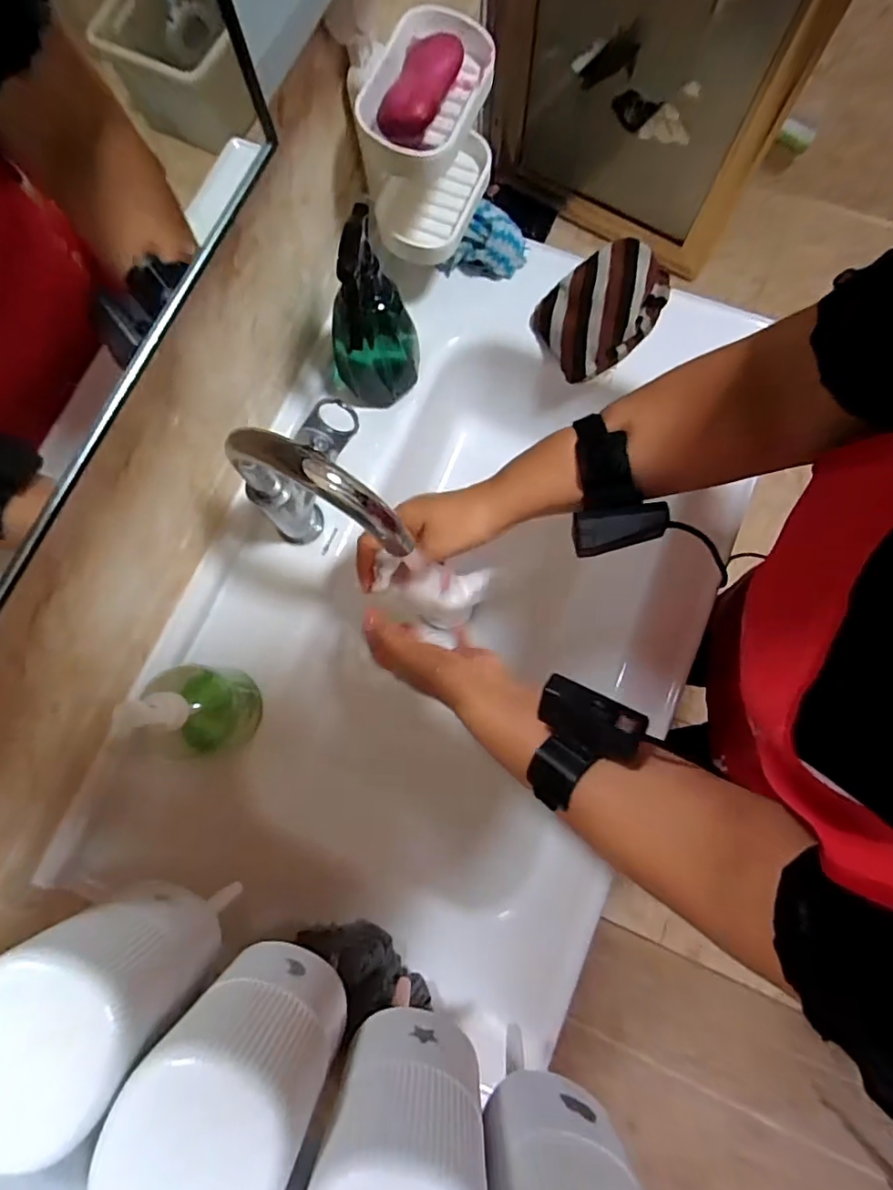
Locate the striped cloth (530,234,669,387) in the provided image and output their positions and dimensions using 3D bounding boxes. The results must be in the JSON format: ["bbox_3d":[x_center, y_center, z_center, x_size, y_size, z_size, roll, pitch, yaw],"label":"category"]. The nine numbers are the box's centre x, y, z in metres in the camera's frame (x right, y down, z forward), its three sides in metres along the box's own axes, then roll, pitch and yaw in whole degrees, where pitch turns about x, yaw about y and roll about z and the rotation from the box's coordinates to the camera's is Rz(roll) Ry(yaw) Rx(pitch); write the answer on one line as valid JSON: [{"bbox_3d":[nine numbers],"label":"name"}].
[{"bbox_3d":[0.171,-0.315,0.589,0.148,0.053,0.109,-41,80,-6],"label":"striped cloth"}]

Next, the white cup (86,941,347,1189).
[{"bbox_3d":[-0.084,0.205,0.233,0.069,0.106,0.057,23,80,6],"label":"white cup"}]

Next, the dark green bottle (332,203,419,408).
[{"bbox_3d":[-0.071,-0.249,0.513,0.084,0.179,0.090,0,78,1],"label":"dark green bottle"}]

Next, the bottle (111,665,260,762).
[{"bbox_3d":[-0.214,0.096,0.467,0.065,0.133,0.077,-16,78,-2],"label":"bottle"}]

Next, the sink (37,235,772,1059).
[{"bbox_3d":[0.004,0.006,0.600,0.450,0.180,0.715,22,80,6],"label":"sink"}]

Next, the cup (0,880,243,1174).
[{"bbox_3d":[-0.147,0.178,0.245,0.068,0.122,0.060,28,81,7],"label":"cup"}]

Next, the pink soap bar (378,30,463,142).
[{"bbox_3d":[-0.022,-0.411,0.441,0.046,0.031,0.084,33,81,8],"label":"pink soap bar"}]

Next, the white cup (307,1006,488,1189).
[{"bbox_3d":[-0.017,0.235,0.228,0.062,0.102,0.061,0,78,1],"label":"white cup"}]

